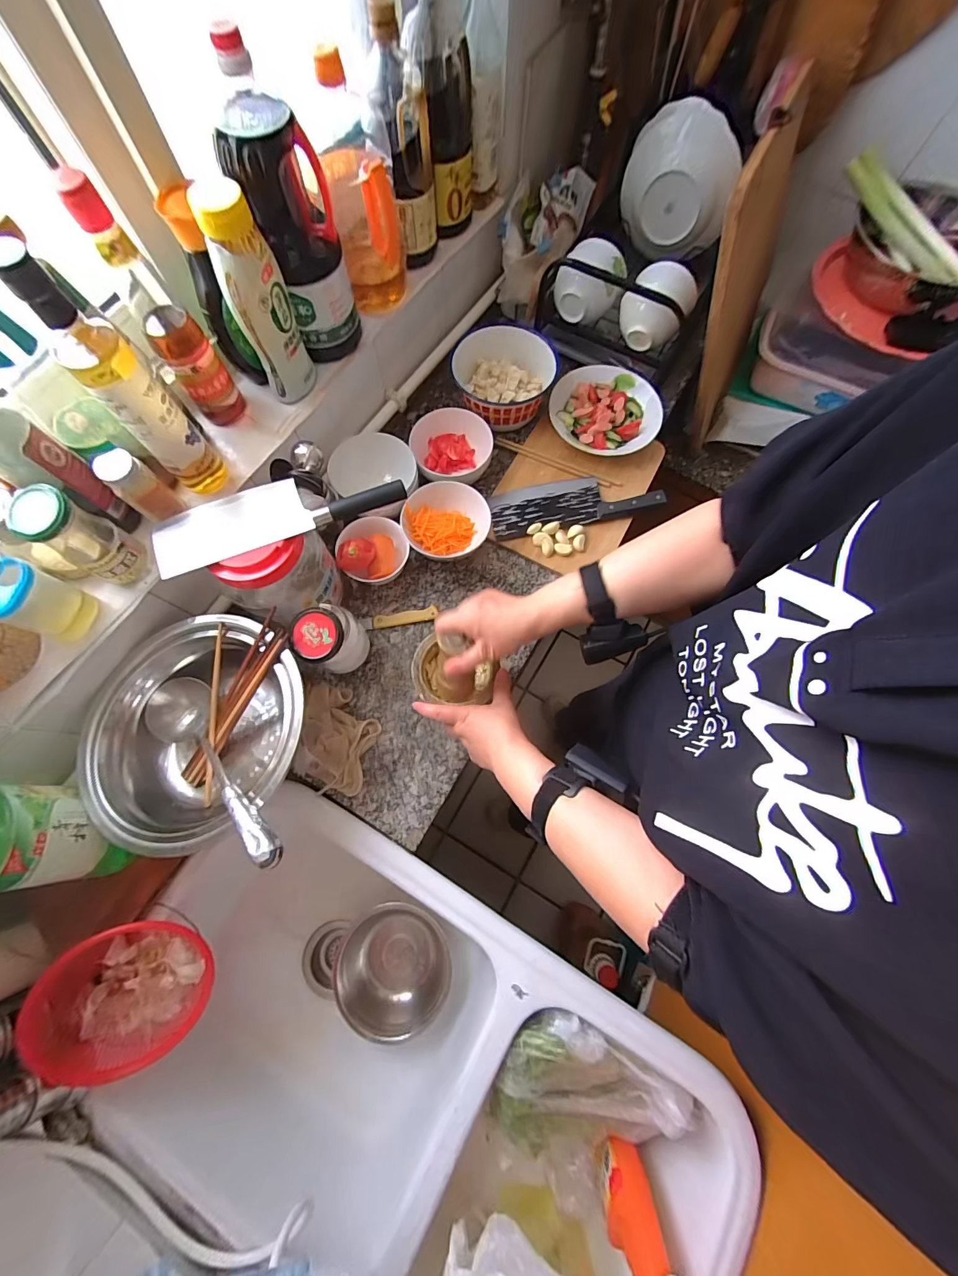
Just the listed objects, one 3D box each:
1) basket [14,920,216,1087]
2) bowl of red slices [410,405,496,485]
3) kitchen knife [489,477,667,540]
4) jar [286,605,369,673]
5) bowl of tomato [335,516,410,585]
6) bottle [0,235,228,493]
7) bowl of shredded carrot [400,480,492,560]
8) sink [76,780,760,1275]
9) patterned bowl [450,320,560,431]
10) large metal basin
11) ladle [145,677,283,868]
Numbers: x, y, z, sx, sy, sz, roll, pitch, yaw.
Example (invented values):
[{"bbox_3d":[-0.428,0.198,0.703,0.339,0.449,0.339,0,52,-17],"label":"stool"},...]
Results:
[{"bbox_3d":[-0.412,0.420,0.498,0.170,0.075,0.166,36,75,-17],"label":"basket"},{"bbox_3d":[-0.044,-0.306,0.711,0.132,0.067,0.137,-7,73,-3],"label":"bowl of red slices"},{"bbox_3d":[0.160,-0.228,0.713,0.279,0.026,0.086,-8,73,-3],"label":"kitchen knife"},{"bbox_3d":[-0.201,0.005,0.585,0.076,0.103,0.074,0,73,-1],"label":"jar"},{"bbox_3d":[-0.163,-0.133,0.664,0.106,0.075,0.095,-35,77,-11],"label":"bowl of tomato"},{"bbox_3d":[-0.363,-0.253,0.448,0.056,0.266,0.058,-41,78,-12],"label":"bottle"},{"bbox_3d":[-0.055,-0.180,0.680,0.133,0.079,0.110,-26,75,-9],"label":"bowl of shredded carrot"},{"bbox_3d":[-0.092,0.570,0.618,0.615,0.268,0.430,30,75,8],"label":"sink"},{"bbox_3d":[0.046,-0.453,0.734,0.174,0.075,0.171,0,73,-1],"label":"patterned bowl"},{"bbox_3d":[-0.349,0.111,0.543,0.270,0.144,0.271,0,73,-1],"label":"large metal basin"},{"bbox_3d":[-0.305,0.145,0.498,0.299,0.068,0.074,28,73,35],"label":"ladle"}]

